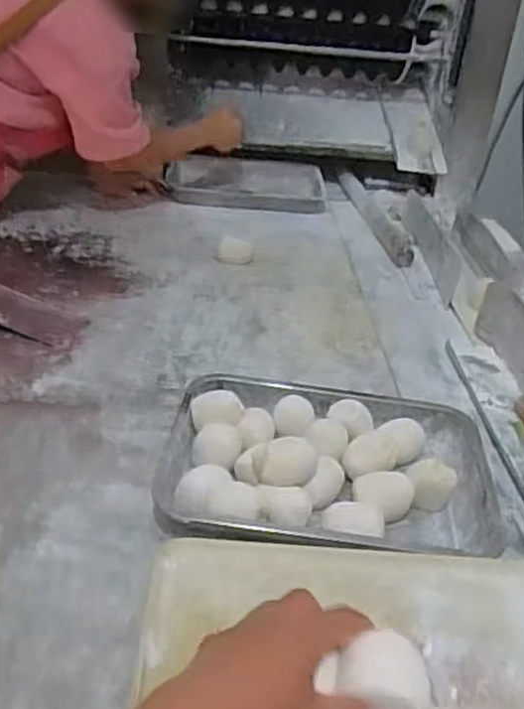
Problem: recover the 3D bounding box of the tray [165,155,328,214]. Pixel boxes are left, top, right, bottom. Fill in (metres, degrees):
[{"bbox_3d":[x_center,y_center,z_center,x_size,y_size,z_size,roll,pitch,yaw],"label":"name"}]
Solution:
[{"bbox_3d":[-0.036,-0.390,1.681,0.357,0.050,0.232,4,31,-3],"label":"tray"}]

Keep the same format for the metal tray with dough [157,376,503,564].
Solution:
[{"bbox_3d":[0.075,0.110,0.829,0.351,0.063,0.268,6,31,0],"label":"metal tray with dough"}]

